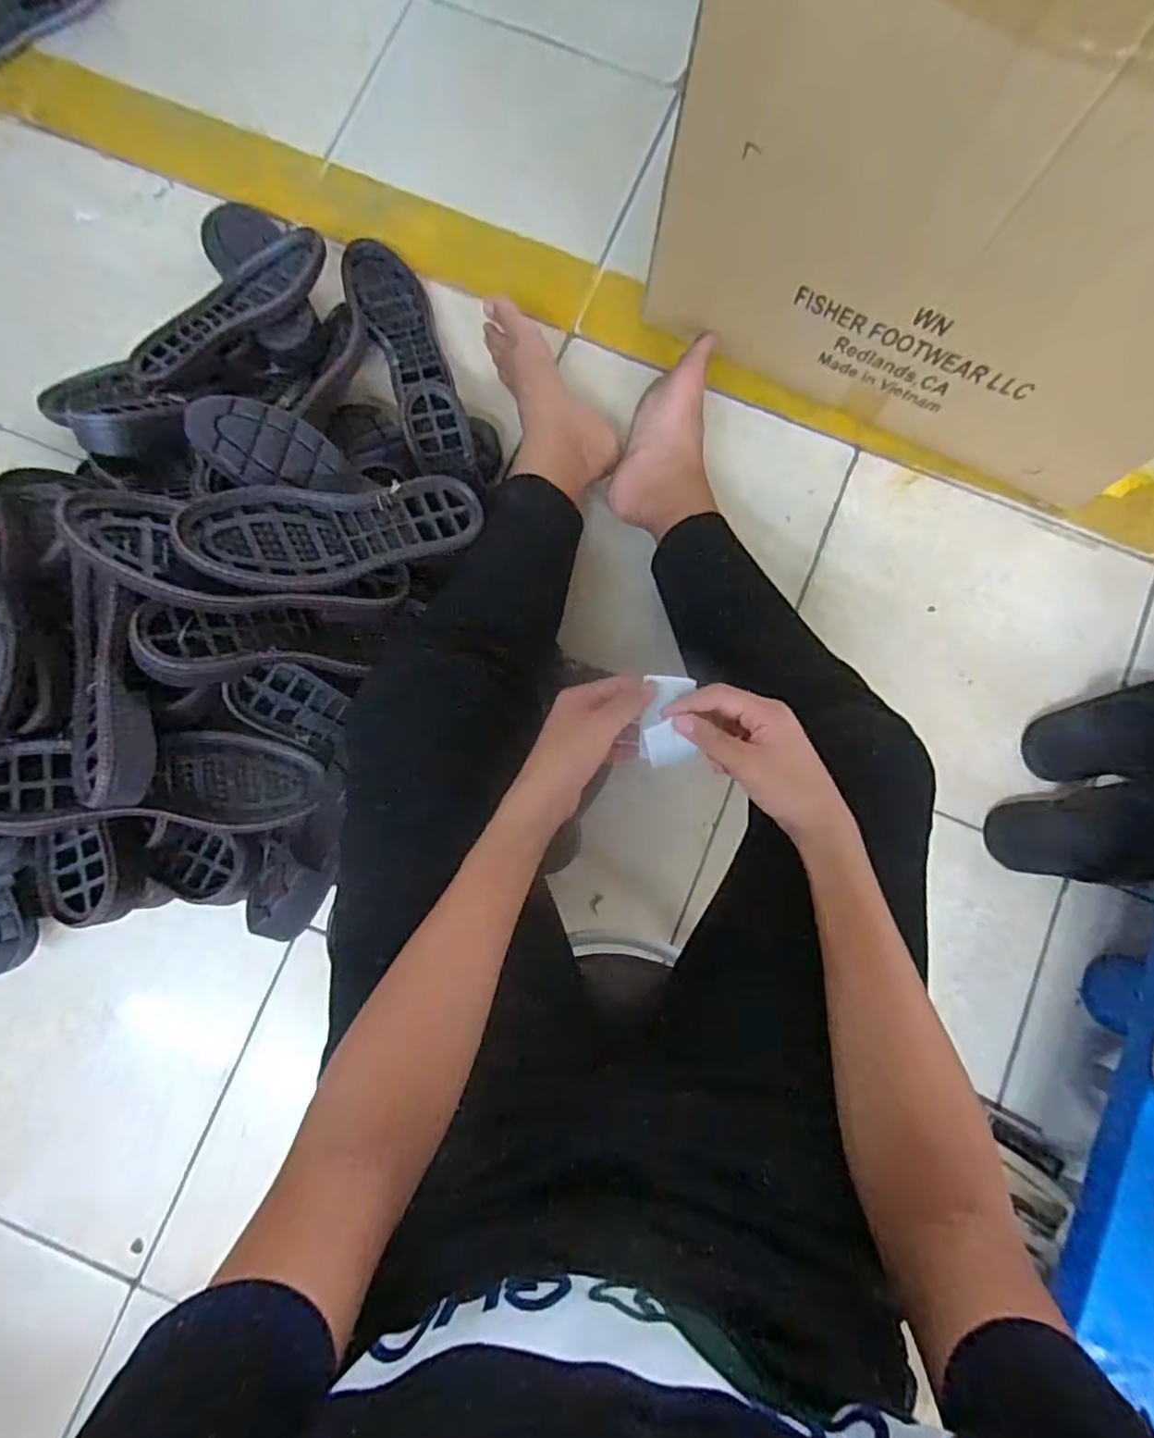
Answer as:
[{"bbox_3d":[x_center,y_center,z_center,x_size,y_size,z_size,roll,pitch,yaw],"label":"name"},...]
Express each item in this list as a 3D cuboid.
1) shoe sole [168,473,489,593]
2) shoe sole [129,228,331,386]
[{"bbox_3d":[-0.212,-0.174,0.594,0.264,0.031,0.084,-18,85,-31],"label":"shoe sole"},{"bbox_3d":[-0.406,-0.482,0.752,0.253,0.036,0.076,-42,84,-6],"label":"shoe sole"}]

